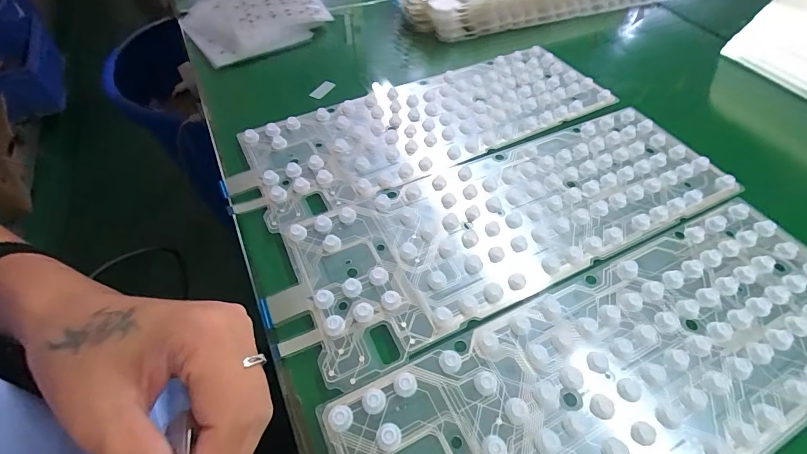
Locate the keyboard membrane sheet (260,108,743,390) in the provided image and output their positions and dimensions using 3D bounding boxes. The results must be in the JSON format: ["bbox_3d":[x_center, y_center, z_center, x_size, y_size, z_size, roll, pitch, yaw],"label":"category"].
[{"bbox_3d":[0.078,-0.011,0.274,0.345,0.004,0.119,-21,55,-16],"label":"keyboard membrane sheet"}]

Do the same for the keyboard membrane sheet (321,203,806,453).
[{"bbox_3d":[0.119,0.085,0.207,0.345,0.007,0.117,-22,55,-17],"label":"keyboard membrane sheet"}]

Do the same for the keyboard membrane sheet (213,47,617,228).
[{"bbox_3d":[0.019,-0.097,0.336,0.341,0.008,0.115,-23,55,-18],"label":"keyboard membrane sheet"}]

